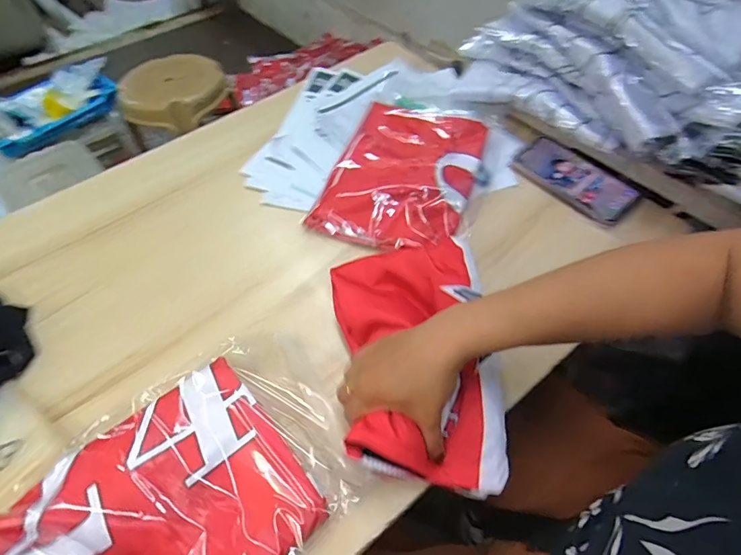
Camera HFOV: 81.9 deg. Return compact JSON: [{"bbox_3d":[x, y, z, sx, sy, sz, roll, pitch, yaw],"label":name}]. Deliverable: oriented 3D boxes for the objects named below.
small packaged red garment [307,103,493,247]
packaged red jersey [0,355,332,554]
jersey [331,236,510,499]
[{"bbox_3d":[0.046,-0.148,0.586,0.185,0.039,0.248,14,56,14],"label":"small packaged red garment"},{"bbox_3d":[-0.179,0.204,0.361,0.235,0.047,0.183,-38,60,-22],"label":"packaged red jersey"},{"bbox_3d":[0.048,0.075,0.414,0.152,0.063,0.238,-7,53,-2],"label":"jersey"}]

